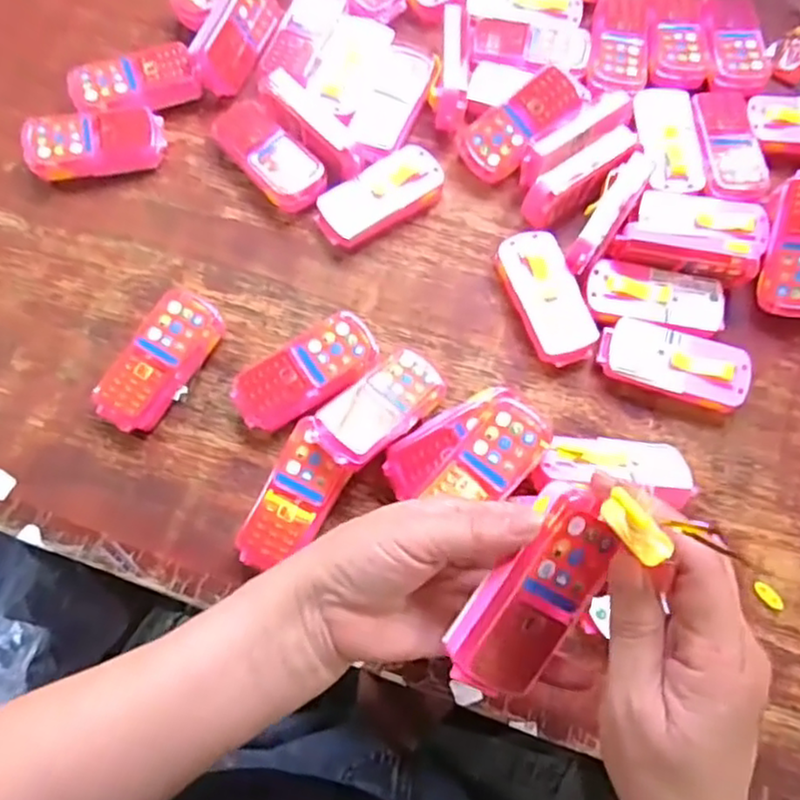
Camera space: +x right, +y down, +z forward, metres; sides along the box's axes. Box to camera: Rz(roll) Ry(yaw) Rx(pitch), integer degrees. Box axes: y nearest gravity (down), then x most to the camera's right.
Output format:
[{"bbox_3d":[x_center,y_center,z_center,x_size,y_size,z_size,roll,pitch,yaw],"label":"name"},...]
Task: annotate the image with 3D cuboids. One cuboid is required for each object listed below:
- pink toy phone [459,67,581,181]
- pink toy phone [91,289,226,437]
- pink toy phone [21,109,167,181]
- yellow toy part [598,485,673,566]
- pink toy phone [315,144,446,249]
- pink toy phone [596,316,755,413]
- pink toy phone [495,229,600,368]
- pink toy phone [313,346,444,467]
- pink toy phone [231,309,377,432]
[{"bbox_3d":[0.092,-0.215,0.514,0.098,0.020,0.049,-39,77,9],"label":"pink toy phone"},{"bbox_3d":[-0.165,-0.026,0.463,0.049,0.025,0.102,31,76,8],"label":"pink toy phone"},{"bbox_3d":[-0.235,-0.196,0.516,0.099,0.031,0.049,-12,74,-4],"label":"pink toy phone"},{"bbox_3d":[0.087,0.047,0.249,0.012,0.009,0.029,-29,51,-9],"label":"yellow toy part"},{"bbox_3d":[-0.015,-0.156,0.510,0.104,0.027,0.048,-34,77,-10],"label":"pink toy phone"},{"bbox_3d":[0.193,-0.024,0.471,0.102,0.023,0.048,18,74,5],"label":"pink toy phone"},{"bbox_3d":[0.106,-0.075,0.484,0.047,0.027,0.103,-18,75,-6],"label":"pink toy phone"},{"bbox_3d":[-0.012,0.005,0.443,0.099,0.019,0.045,-38,77,-27],"label":"pink toy phone"},{"bbox_3d":[-0.064,-0.016,0.465,0.101,0.032,0.049,-36,77,-10],"label":"pink toy phone"}]

